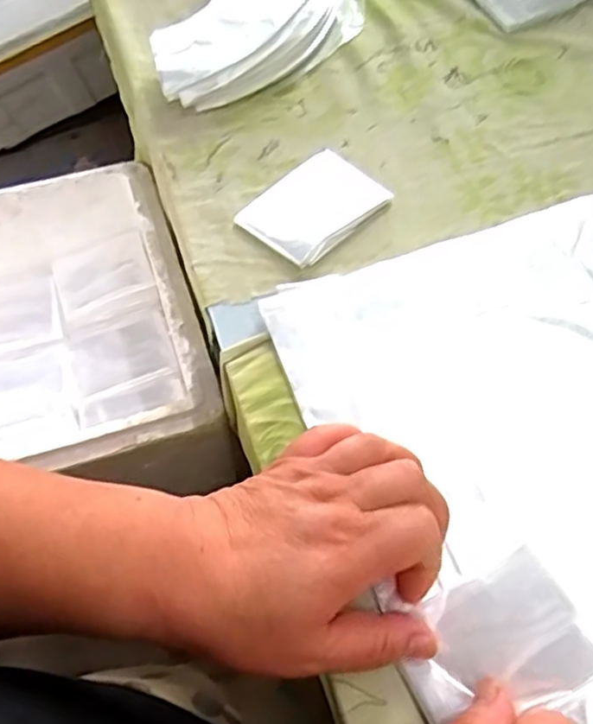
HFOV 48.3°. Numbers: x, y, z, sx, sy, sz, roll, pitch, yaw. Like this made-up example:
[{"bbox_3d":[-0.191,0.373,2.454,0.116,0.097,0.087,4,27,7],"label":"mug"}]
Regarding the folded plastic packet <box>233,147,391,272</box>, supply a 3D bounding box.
[{"bbox_3d":[0.012,-0.105,0.449,0.088,0.010,0.067,-42,66,-19],"label":"folded plastic packet"}]

